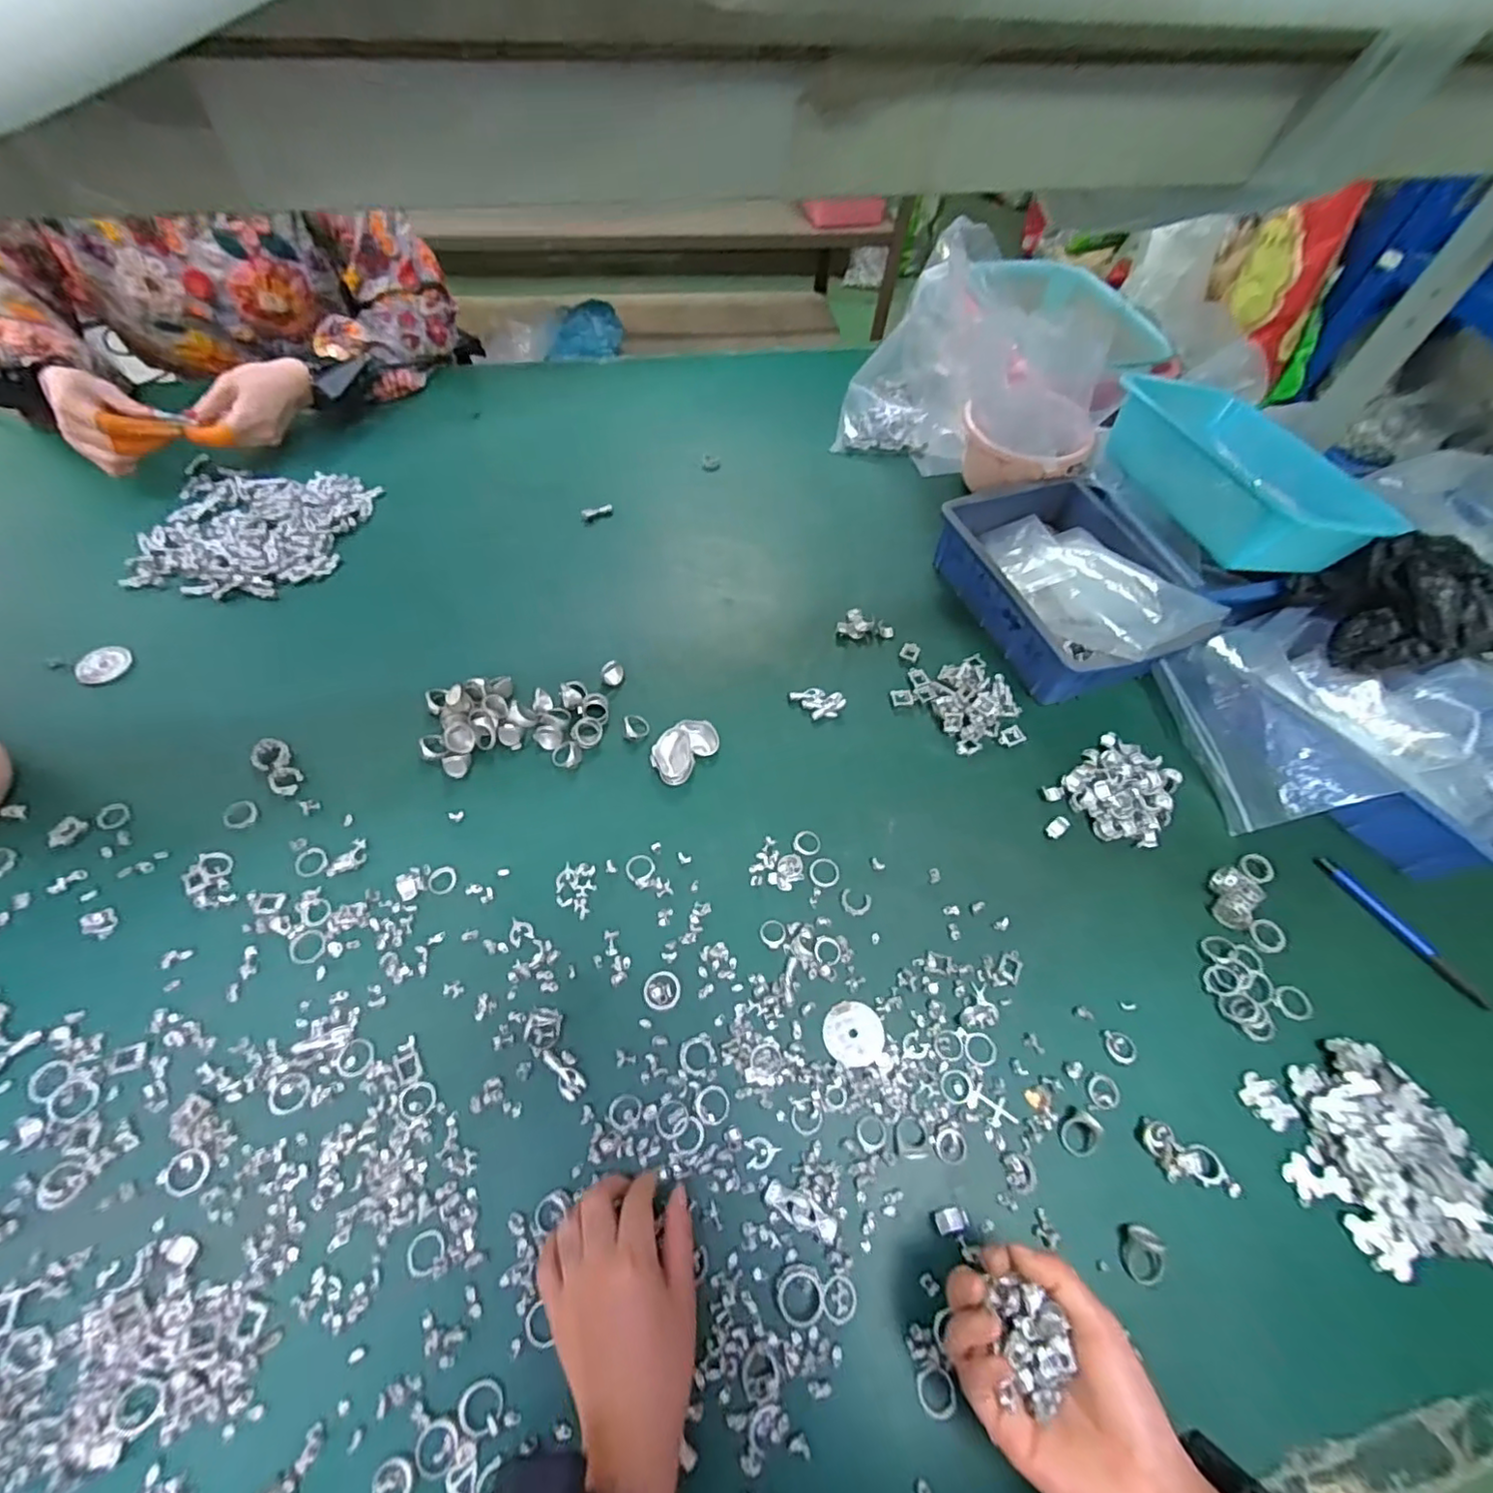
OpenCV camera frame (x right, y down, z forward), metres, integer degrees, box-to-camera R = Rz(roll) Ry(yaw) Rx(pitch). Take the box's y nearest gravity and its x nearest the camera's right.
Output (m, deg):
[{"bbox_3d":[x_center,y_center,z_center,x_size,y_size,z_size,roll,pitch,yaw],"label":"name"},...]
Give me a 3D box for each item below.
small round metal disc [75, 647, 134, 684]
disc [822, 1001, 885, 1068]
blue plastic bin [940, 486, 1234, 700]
[{"bbox_3d":[-0.597,-0.076,0.589,0.037,0.008,0.044,29,60,12],"label":"small round metal disc"},{"bbox_3d":[0.078,0.207,0.455,0.042,0.004,0.042,2,58,-4],"label":"disc"},{"bbox_3d":[0.332,-0.178,0.667,0.185,0.092,0.262,-19,62,-16],"label":"blue plastic bin"}]

